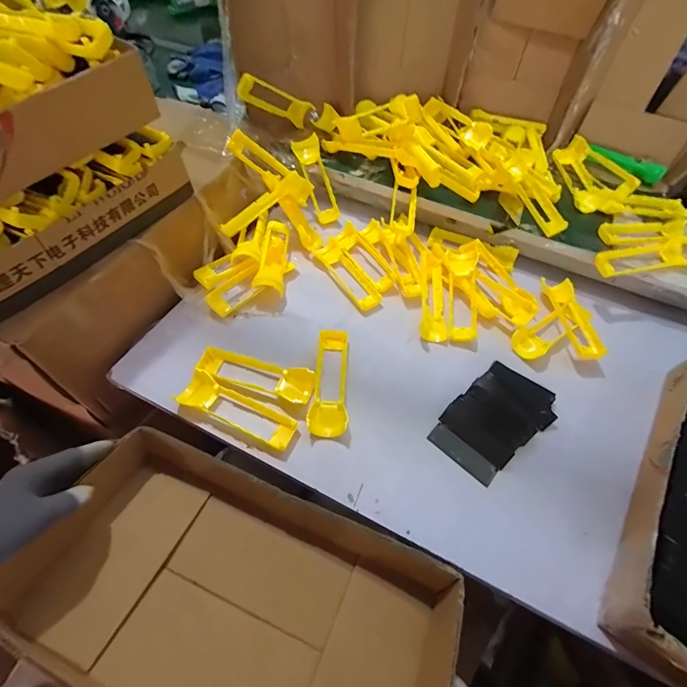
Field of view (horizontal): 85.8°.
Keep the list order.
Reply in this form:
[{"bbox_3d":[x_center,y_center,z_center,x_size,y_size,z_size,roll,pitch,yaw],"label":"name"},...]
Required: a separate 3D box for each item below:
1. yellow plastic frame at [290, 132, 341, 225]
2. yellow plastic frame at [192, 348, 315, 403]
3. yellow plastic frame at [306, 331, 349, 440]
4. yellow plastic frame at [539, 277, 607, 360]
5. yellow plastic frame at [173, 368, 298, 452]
[{"bbox_3d":[-0.051,-0.318,0.723,0.044,0.025,0.159,-23,101,-17],"label":"yellow plastic frame"},{"bbox_3d":[-0.123,0.044,0.518,0.162,0.024,0.055,11,54,3],"label":"yellow plastic frame"},{"bbox_3d":[-0.016,0.050,0.520,0.051,0.023,0.164,7,54,0],"label":"yellow plastic frame"},{"bbox_3d":[0.379,-0.043,0.603,0.049,0.030,0.168,1,54,-5],"label":"yellow plastic frame"},{"bbox_3d":[-0.140,0.090,0.485,0.160,0.019,0.048,26,56,13],"label":"yellow plastic frame"}]

